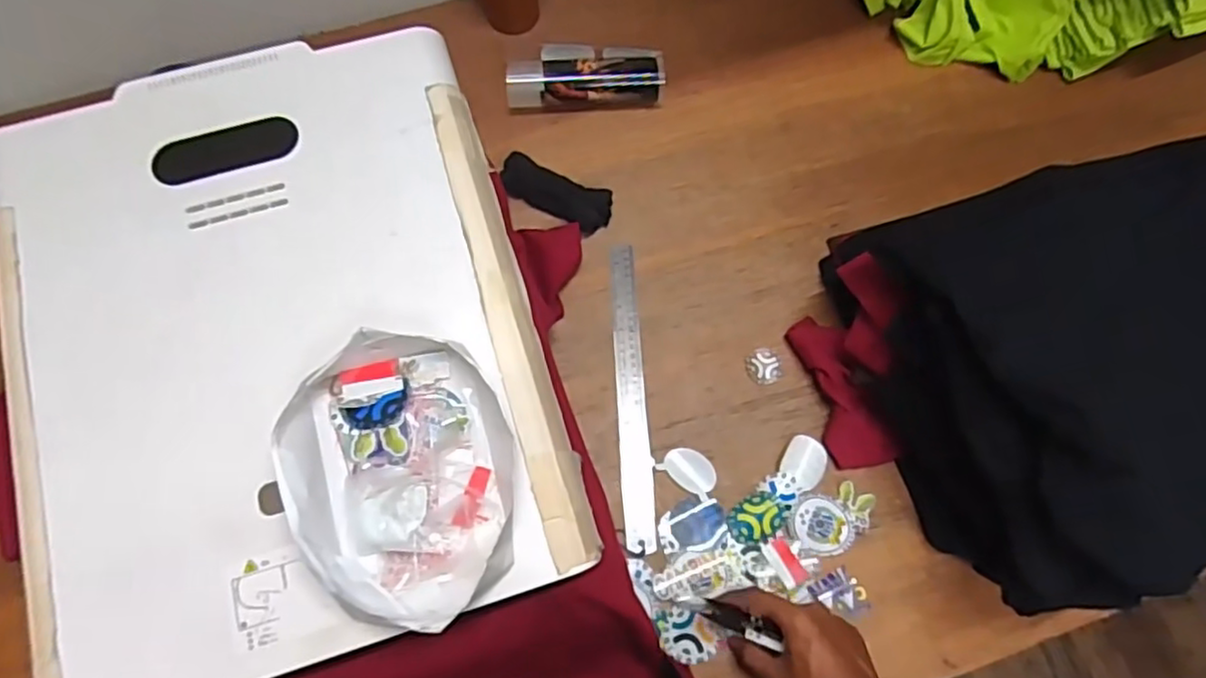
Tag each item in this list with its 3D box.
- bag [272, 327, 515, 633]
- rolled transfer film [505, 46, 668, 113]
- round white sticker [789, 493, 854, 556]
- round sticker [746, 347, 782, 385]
[{"bbox_3d":[-0.142,0.097,0.494,0.149,0.049,0.202,-18,72,-8],"label":"bag"},{"bbox_3d":[-0.021,-0.311,0.803,0.181,0.041,0.084,-3,71,-3],"label":"rolled transfer film"},{"bbox_3d":[0.215,0.181,0.667,0.055,0.005,0.058,-7,71,-4],"label":"round white sticker"},{"bbox_3d":[0.170,0.028,0.720,0.035,0.006,0.040,-11,66,9],"label":"round sticker"}]

